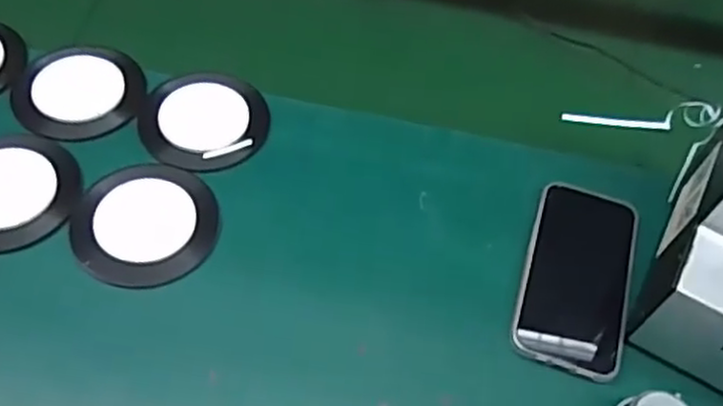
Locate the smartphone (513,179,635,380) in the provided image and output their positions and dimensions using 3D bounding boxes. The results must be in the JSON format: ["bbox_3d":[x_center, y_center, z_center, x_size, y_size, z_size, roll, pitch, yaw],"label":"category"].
[{"bbox_3d":[0.157,0.051,0.507,0.075,0.008,0.149,18,55,6],"label":"smartphone"}]

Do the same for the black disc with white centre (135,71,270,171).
[{"bbox_3d":[-0.124,-0.067,0.558,0.094,0.013,0.091,3,55,-4],"label":"black disc with white centre"}]

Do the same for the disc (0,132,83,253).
[{"bbox_3d":[-0.255,-0.012,0.500,0.094,0.015,0.098,3,55,-4],"label":"disc"}]

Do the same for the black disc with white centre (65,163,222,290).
[{"bbox_3d":[-0.154,0.013,0.499,0.099,0.011,0.097,3,55,-4],"label":"black disc with white centre"}]

